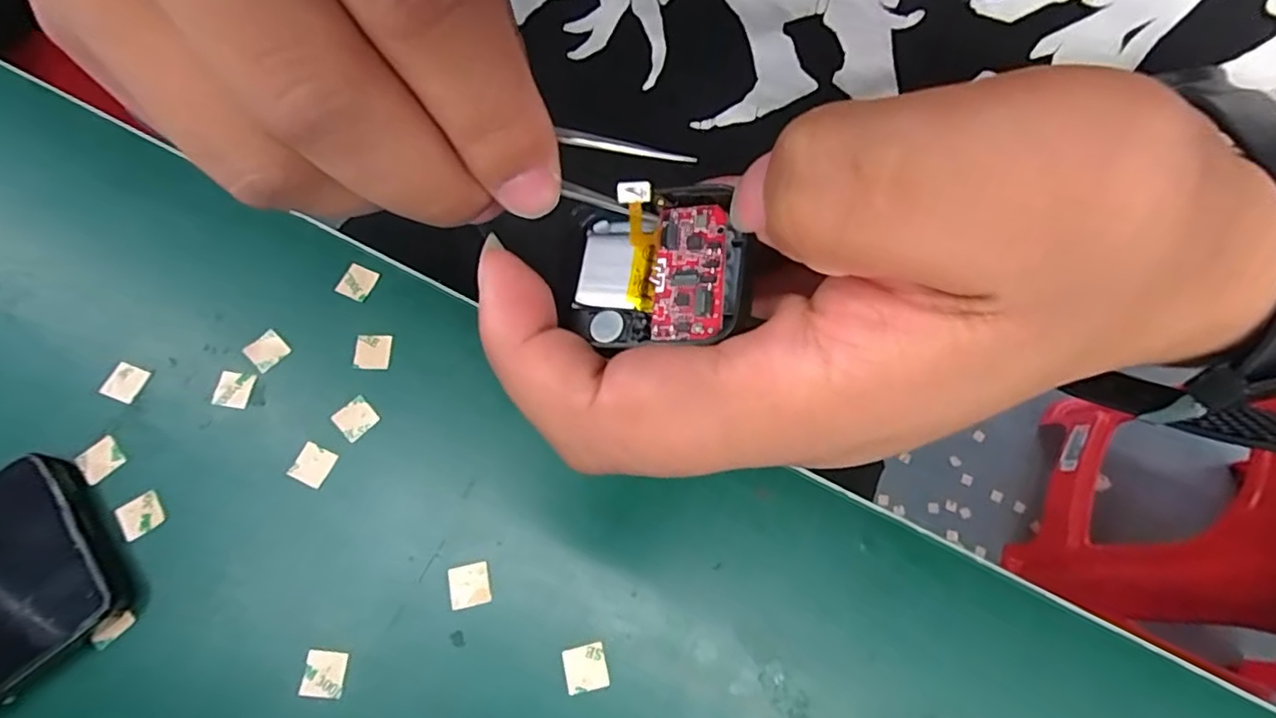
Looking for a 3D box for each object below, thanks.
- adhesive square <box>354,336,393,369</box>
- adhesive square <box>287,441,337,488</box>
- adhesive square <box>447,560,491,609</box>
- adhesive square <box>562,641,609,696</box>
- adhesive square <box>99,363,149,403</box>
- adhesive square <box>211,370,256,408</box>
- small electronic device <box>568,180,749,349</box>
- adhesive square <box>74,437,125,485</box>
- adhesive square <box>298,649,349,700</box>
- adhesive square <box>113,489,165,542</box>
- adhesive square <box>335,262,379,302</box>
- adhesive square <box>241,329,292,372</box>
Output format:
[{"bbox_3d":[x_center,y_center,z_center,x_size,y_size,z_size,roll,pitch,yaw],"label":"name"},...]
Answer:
[{"bbox_3d":[-0.117,-0.004,0.261,0.015,0.004,0.015,0,71,0],"label":"adhesive square"},{"bbox_3d":[-0.135,0.043,0.245,0.015,0.004,0.015,23,73,7],"label":"adhesive square"},{"bbox_3d":[-0.065,0.087,0.229,0.016,0.004,0.015,-11,72,-4],"label":"adhesive square"},{"bbox_3d":[-0.020,0.115,0.221,0.016,0.004,0.016,-13,72,-4],"label":"adhesive square"},{"bbox_3d":[-0.222,0.011,0.258,0.015,0.004,0.015,23,83,-3],"label":"adhesive square"},{"bbox_3d":[-0.174,0.012,0.254,0.015,0.004,0.015,9,71,3],"label":"adhesive square"},{"bbox_3d":[0.004,-0.019,0.125,0.036,0.014,0.035,-4,69,20],"label":"small electronic device"},{"bbox_3d":[-0.222,0.042,0.245,0.015,0.004,0.015,-40,84,-18],"label":"adhesive square"},{"bbox_3d":[-0.117,0.117,0.221,0.016,0.004,0.016,4,74,3],"label":"adhesive square"},{"bbox_3d":[-0.200,0.063,0.239,0.015,0.004,0.016,-39,76,-12],"label":"adhesive square"},{"bbox_3d":[-0.129,-0.035,0.274,0.016,0.004,0.015,22,79,8],"label":"adhesive square"},{"bbox_3d":[-0.163,-0.004,0.262,0.015,0.004,0.016,40,74,7],"label":"adhesive square"}]

